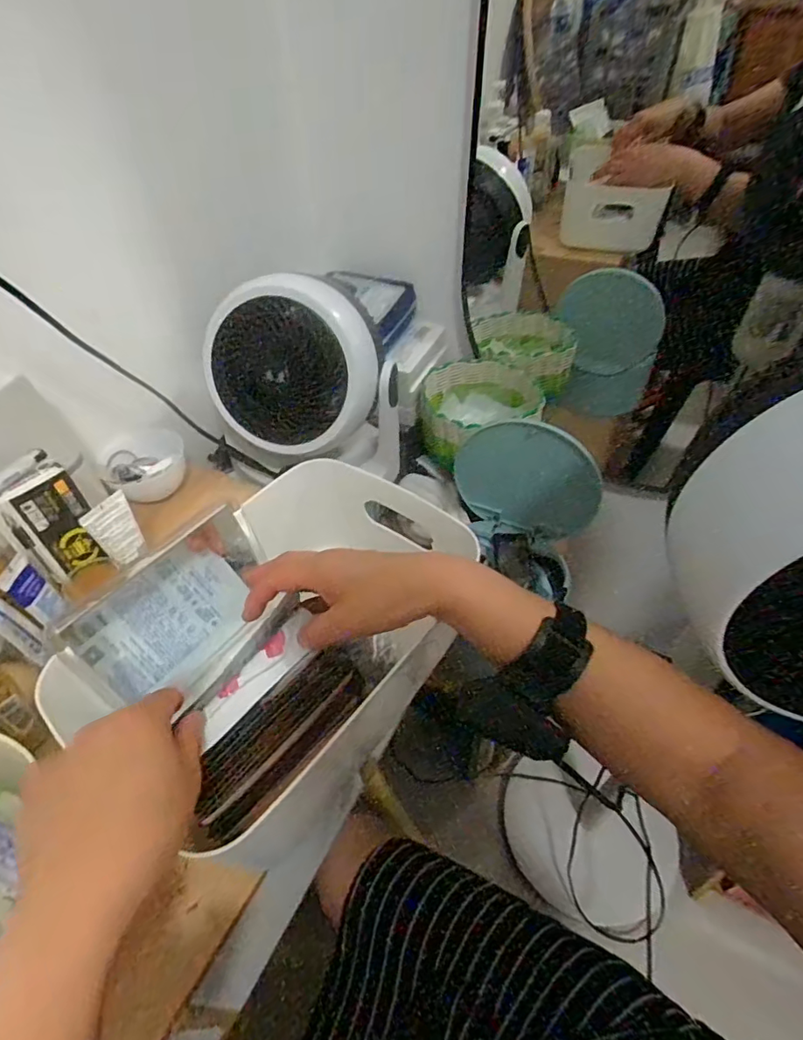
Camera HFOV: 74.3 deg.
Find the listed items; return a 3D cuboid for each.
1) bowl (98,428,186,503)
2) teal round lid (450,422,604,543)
[{"bbox_3d":[-0.306,-0.065,0.639,0.094,0.050,0.076,-26,52,-19],"label":"bowl"},{"bbox_3d":[0.154,-0.051,0.682,0.206,0.155,0.013,16,39,43],"label":"teal round lid"}]

